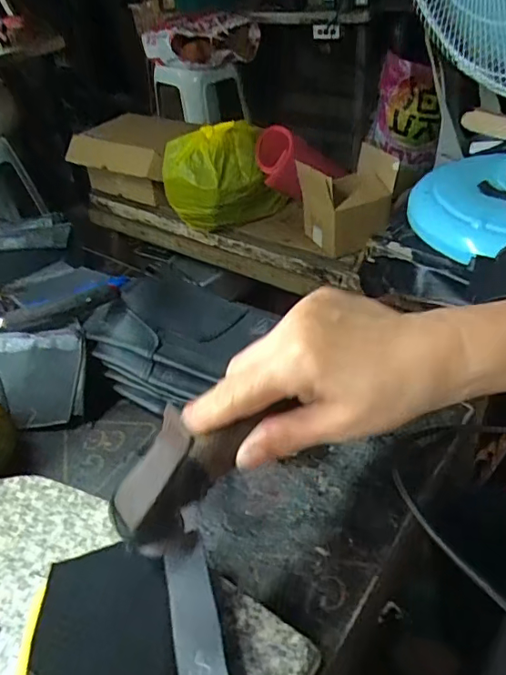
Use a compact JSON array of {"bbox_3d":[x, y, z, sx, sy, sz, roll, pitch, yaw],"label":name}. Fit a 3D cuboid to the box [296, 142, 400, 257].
[{"bbox_3d":[0.197,-0.272,1.040,0.181,0.163,0.135,-14,40,-7],"label":"box"}]

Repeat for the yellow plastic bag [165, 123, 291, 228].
[{"bbox_3d":[-0.066,-0.352,1.146,0.234,0.199,0.156,-24,43,-19],"label":"yellow plastic bag"}]

